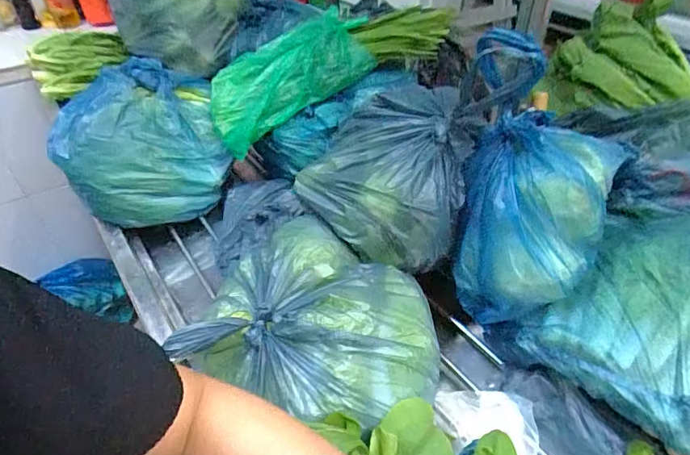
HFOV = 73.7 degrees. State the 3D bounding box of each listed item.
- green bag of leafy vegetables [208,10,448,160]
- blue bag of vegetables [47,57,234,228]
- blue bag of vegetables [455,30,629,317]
[{"bbox_3d":[-0.036,-0.283,0.796,0.435,0.124,0.130,-22,42,5],"label":"green bag of leafy vegetables"},{"bbox_3d":[-0.351,-0.141,0.811,0.269,0.199,0.205,-20,45,-20],"label":"blue bag of vegetables"},{"bbox_3d":[0.208,-0.043,0.495,0.168,0.272,0.154,9,42,11],"label":"blue bag of vegetables"}]

